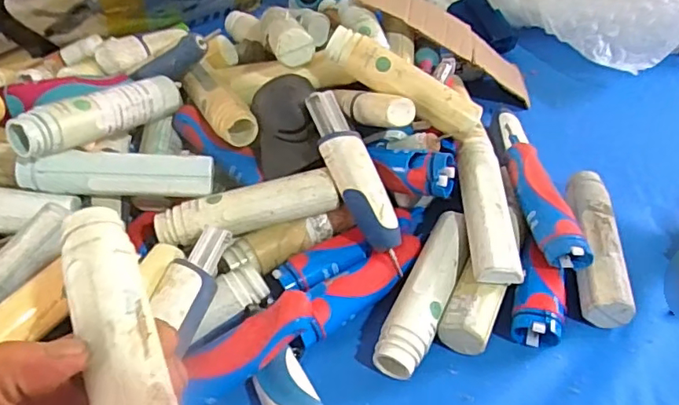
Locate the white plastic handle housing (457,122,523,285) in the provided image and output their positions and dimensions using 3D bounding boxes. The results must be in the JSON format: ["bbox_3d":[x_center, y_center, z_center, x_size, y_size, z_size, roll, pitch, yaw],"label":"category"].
[{"bbox_3d":[0.116,0.001,0.441,0.034,0.029,0.149,0,44,4],"label":"white plastic handle housing"}]

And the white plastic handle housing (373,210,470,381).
[{"bbox_3d":[0.065,0.066,0.411,0.035,0.032,0.137,18,48,21],"label":"white plastic handle housing"}]

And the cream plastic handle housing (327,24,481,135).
[{"bbox_3d":[0.053,-0.099,0.468,0.140,0.027,0.029,31,50,-2],"label":"cream plastic handle housing"}]

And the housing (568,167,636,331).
[{"bbox_3d":[0.202,0.033,0.442,0.032,0.031,0.140,5,45,9],"label":"housing"}]

